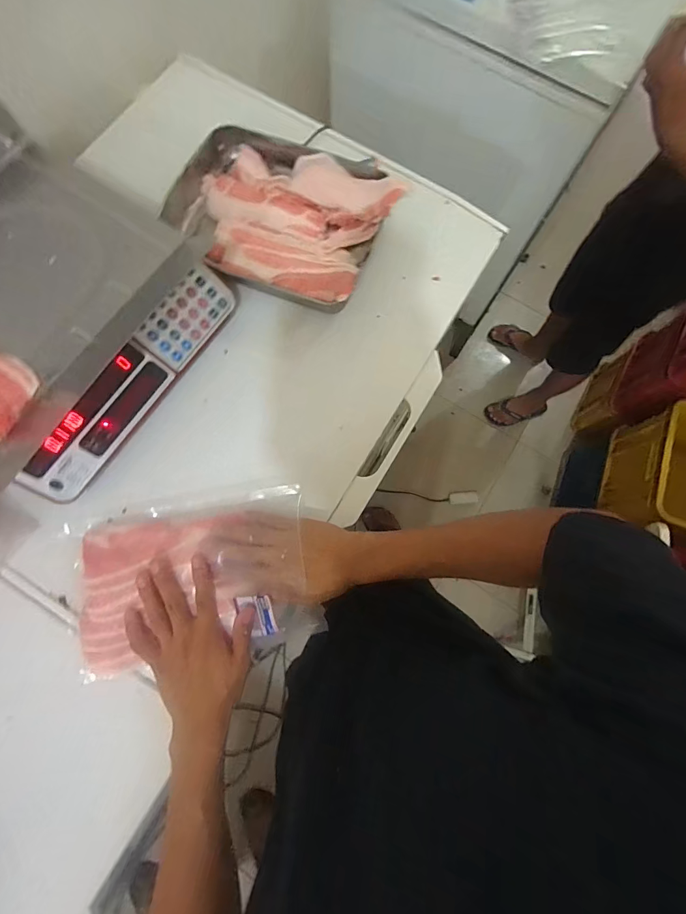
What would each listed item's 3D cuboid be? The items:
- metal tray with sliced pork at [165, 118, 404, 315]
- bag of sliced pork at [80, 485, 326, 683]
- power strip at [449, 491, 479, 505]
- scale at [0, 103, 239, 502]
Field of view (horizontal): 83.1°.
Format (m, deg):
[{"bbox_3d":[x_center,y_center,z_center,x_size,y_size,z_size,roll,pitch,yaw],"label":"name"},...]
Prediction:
[{"bbox_3d":[-0.097,-0.369,0.602,0.321,0.062,0.260,25,77,5],"label":"metal tray with sliced pork"},{"bbox_3d":[-0.181,0.149,0.477,0.280,0.040,0.181,-10,77,-4],"label":"bag of sliced pork"},{"bbox_3d":[0.489,0.165,1.571,0.112,0.022,0.050,-3,76,-2],"label":"power strip"},{"bbox_3d":[-0.389,-0.193,0.478,0.352,0.131,0.358,34,78,7],"label":"scale"}]

